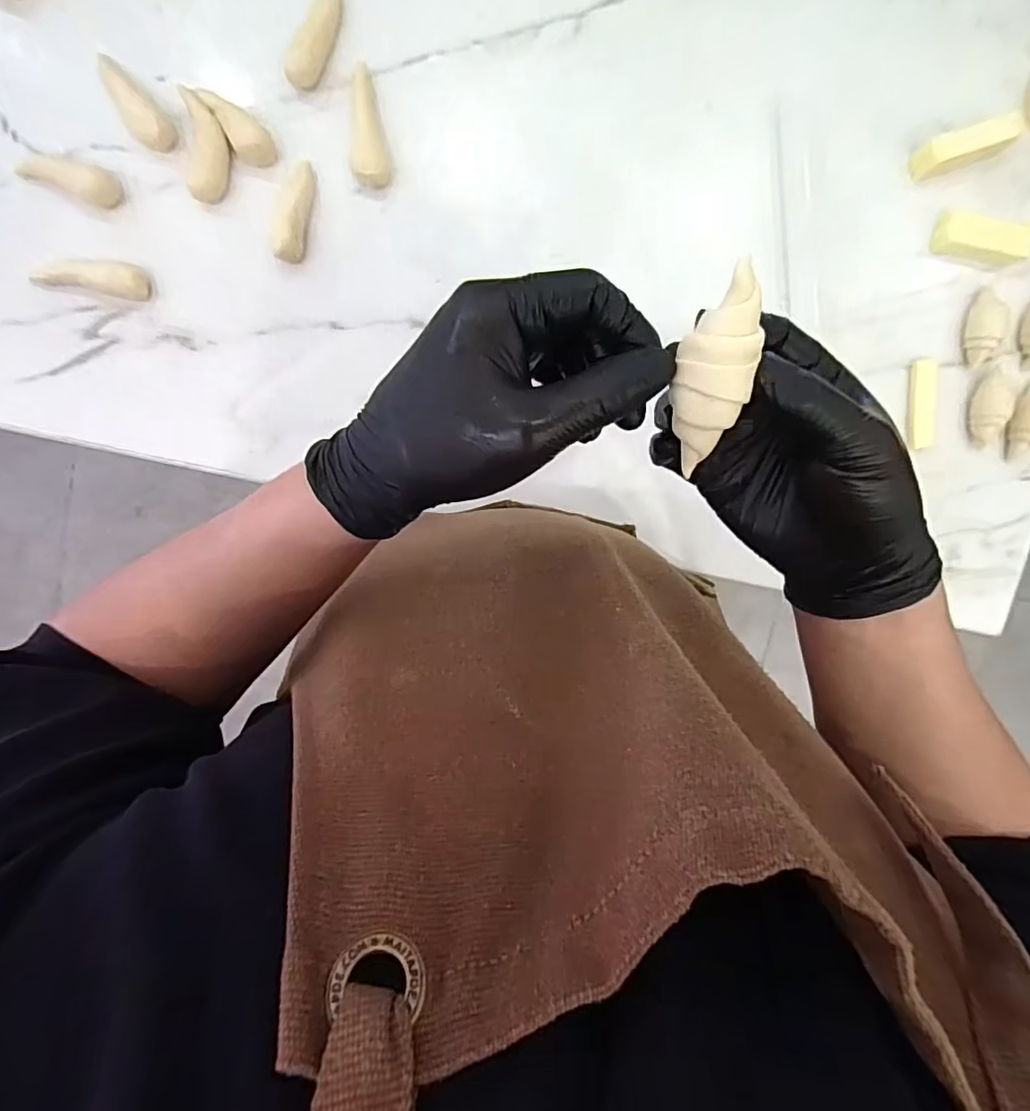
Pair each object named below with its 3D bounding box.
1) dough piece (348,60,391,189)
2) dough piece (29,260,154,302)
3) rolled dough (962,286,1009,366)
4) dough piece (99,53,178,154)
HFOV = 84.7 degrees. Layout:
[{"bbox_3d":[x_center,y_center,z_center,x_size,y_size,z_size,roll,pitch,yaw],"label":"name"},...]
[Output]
[{"bbox_3d":[-0.125,-0.359,0.471,0.032,0.019,0.091,-9,97,-2],"label":"dough piece"},{"bbox_3d":[-0.358,-0.236,0.470,0.102,0.026,0.031,11,96,-4],"label":"dough piece"},{"bbox_3d":[0.426,-0.208,0.512,0.027,0.021,0.066,-1,97,-3],"label":"rolled dough"},{"bbox_3d":[-0.310,-0.364,0.457,0.030,0.019,0.085,-44,97,3],"label":"dough piece"}]

